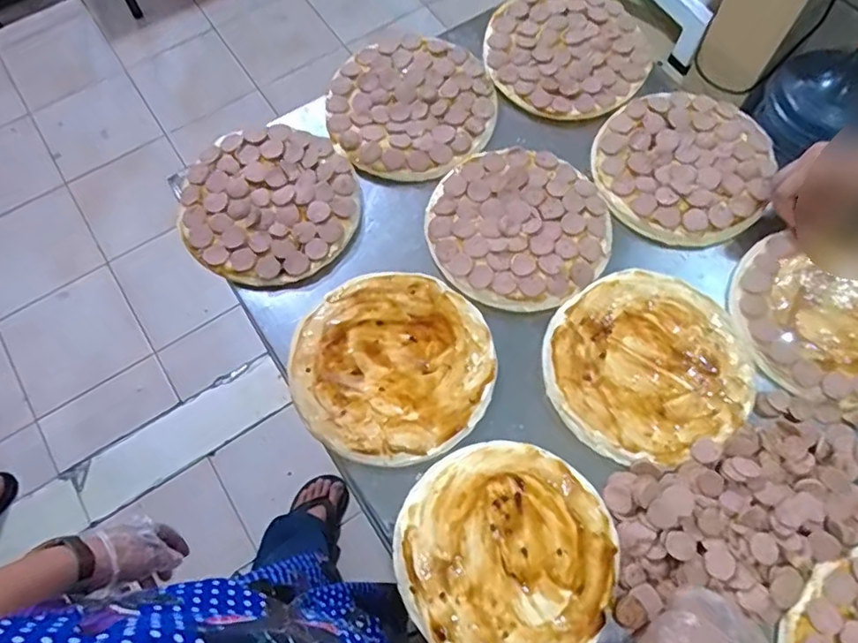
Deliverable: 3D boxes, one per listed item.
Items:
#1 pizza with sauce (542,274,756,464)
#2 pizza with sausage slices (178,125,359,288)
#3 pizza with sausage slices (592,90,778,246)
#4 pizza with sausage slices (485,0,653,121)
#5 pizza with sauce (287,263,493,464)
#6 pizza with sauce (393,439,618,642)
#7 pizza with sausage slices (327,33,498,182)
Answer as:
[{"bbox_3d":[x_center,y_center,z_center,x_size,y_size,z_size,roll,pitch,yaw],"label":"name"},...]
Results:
[{"bbox_3d":[0.221,0.042,0.606,0.201,0.018,0.191,0,68,-1],"label":"pizza with sauce"},{"bbox_3d":[-0.184,-0.137,0.679,0.194,0.016,0.196,0,68,-1],"label":"pizza with sausage slices"},{"bbox_3d":[0.298,-0.188,0.690,0.190,0.018,0.202,17,69,5],"label":"pizza with sausage slices"},{"bbox_3d":[0.180,-0.354,0.771,0.202,0.013,0.211,0,68,-1],"label":"pizza with sausage slices"},{"bbox_3d":[-0.037,0.042,0.601,0.195,0.011,0.199,41,73,14],"label":"pizza with sauce"},{"bbox_3d":[0.070,0.208,0.531,0.189,0.008,0.190,-32,72,-13],"label":"pizza with sauce"},{"bbox_3d":[-0.021,-0.269,0.731,0.198,0.016,0.210,0,68,-1],"label":"pizza with sausage slices"}]

